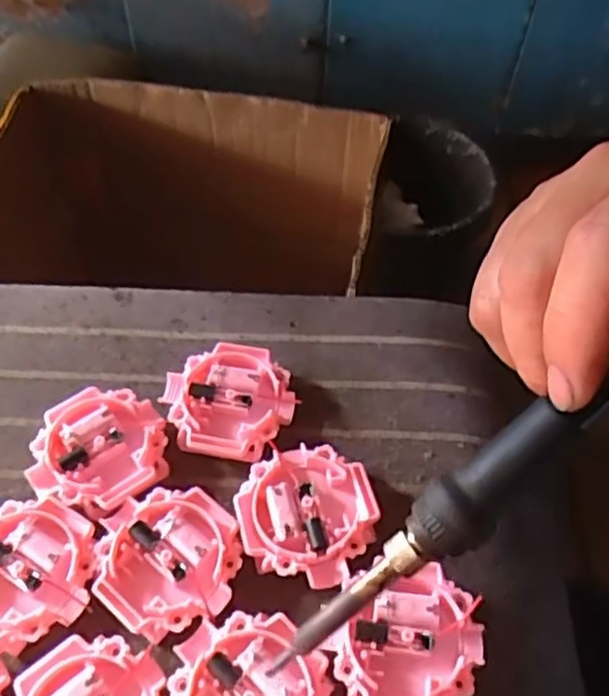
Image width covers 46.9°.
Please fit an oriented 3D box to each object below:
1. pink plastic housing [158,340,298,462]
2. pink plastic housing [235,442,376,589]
[{"bbox_3d":[-0.032,0.023,0.302,0.054,0.013,0.050,3,55,1],"label":"pink plastic housing"},{"bbox_3d":[0.001,0.064,0.273,0.051,0.013,0.051,0,55,0],"label":"pink plastic housing"}]

